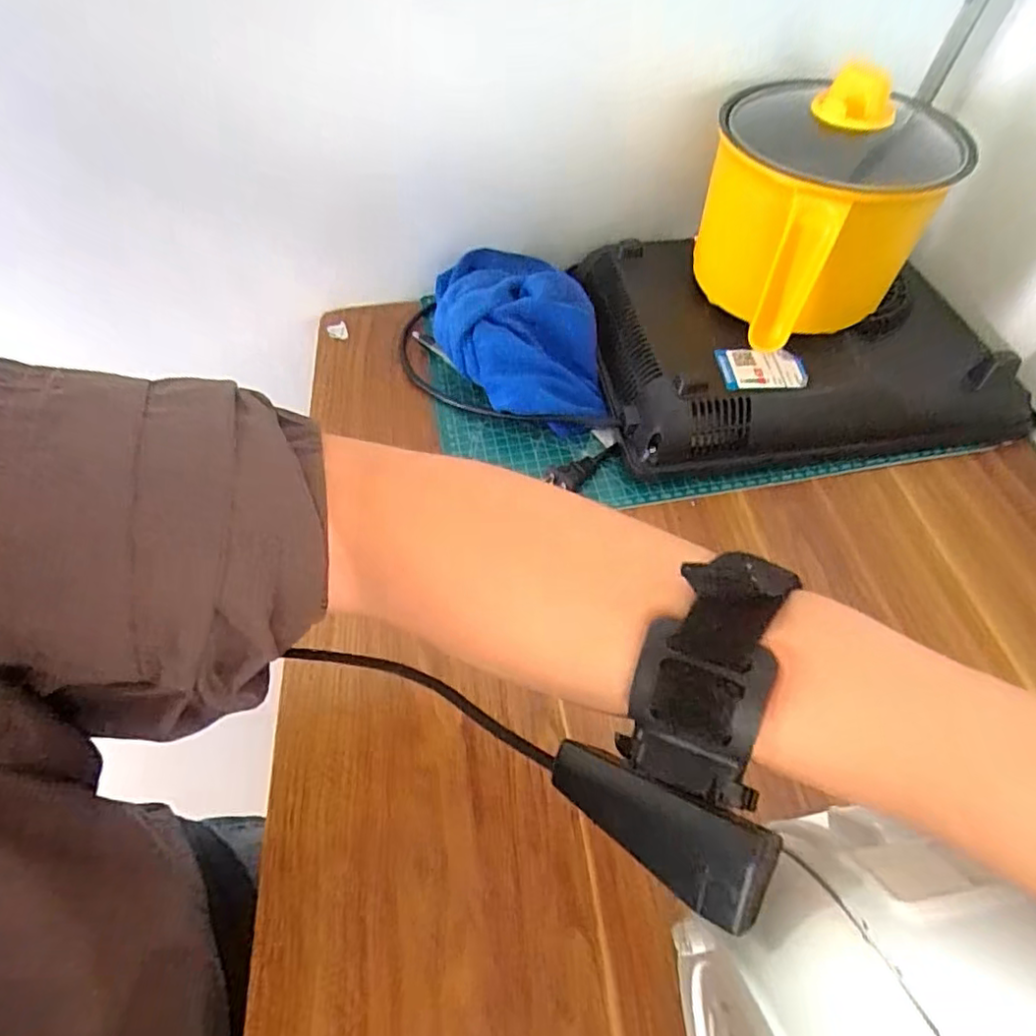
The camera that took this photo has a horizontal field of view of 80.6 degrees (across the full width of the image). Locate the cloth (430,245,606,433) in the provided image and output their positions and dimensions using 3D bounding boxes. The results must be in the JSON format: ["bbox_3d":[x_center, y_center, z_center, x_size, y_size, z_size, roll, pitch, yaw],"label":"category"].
[{"bbox_3d":[0.001,-0.162,0.523,0.121,0.054,0.206,-20,56,-15],"label":"cloth"}]

